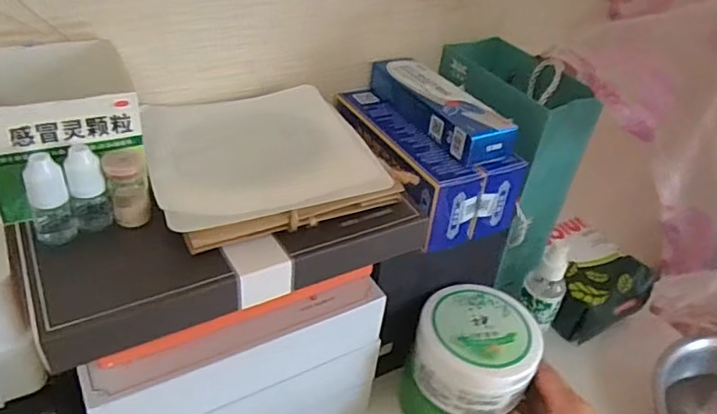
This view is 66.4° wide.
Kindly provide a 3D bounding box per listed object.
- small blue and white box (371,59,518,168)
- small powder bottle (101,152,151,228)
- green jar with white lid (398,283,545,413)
[{"bbox_3d":[0.063,-0.080,0.436,0.045,0.027,0.139,-16,44,-27],"label":"small blue and white box"},{"bbox_3d":[-0.133,-0.011,0.318,0.021,0.043,0.017,-9,41,-20],"label":"small powder bottle"},{"bbox_3d":[0.091,0.134,0.460,0.093,0.100,0.093,4,38,-3],"label":"green jar with white lid"}]

